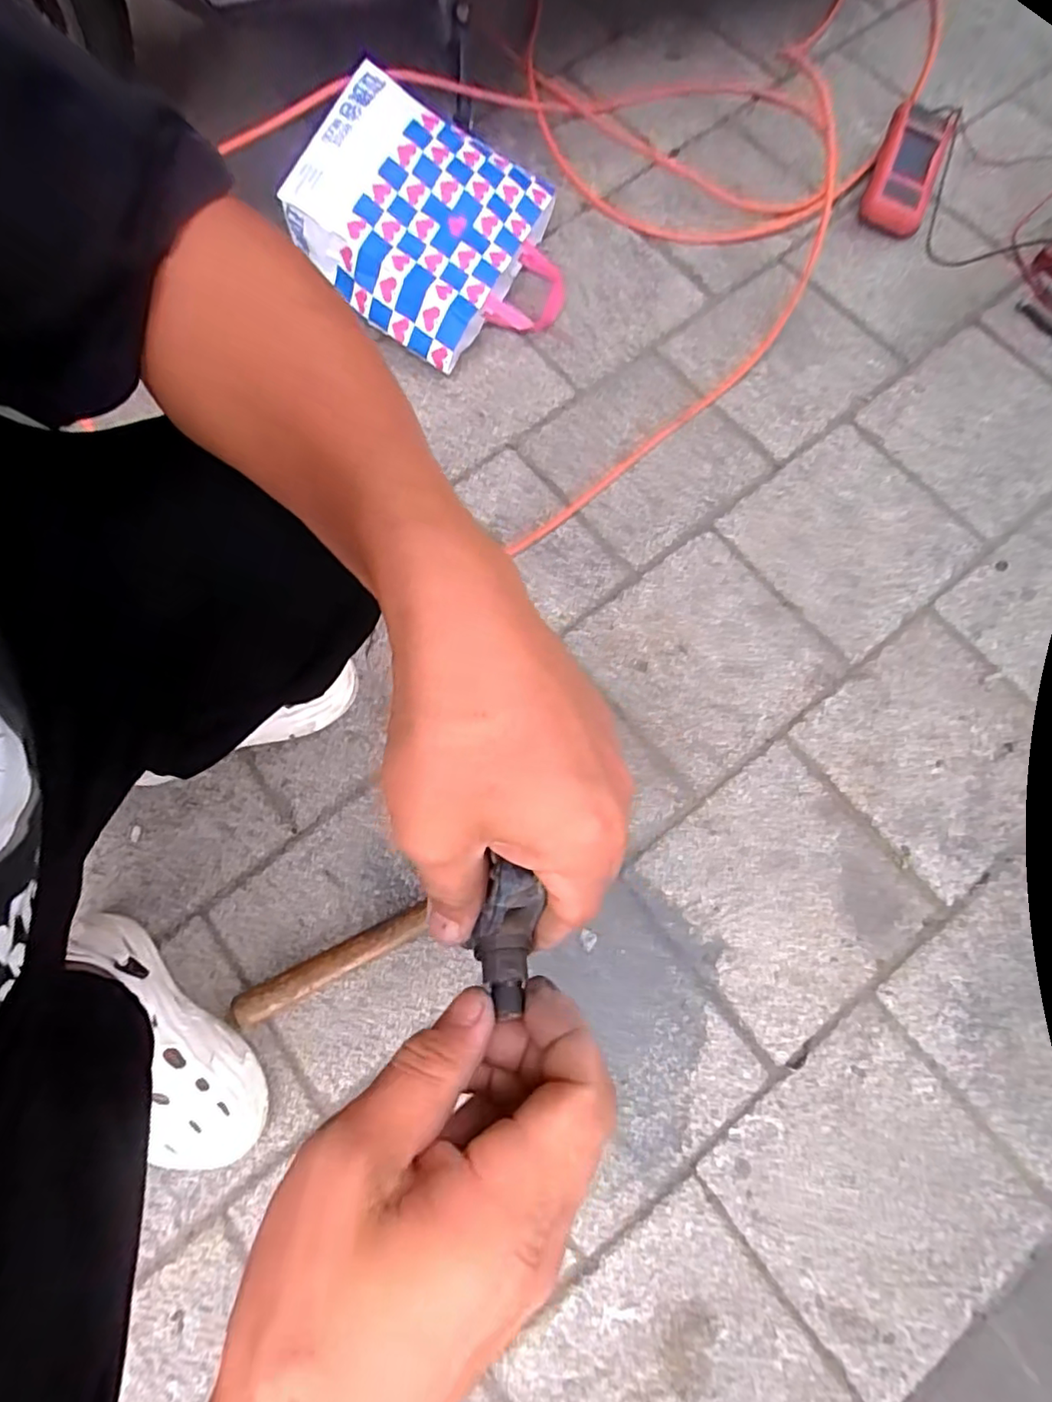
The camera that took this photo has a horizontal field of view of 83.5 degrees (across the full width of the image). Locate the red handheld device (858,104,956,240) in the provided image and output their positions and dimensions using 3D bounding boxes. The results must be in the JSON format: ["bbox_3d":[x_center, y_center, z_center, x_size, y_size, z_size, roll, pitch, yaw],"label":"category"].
[{"bbox_3d":[0.593,-0.829,0.918,0.096,0.054,0.214,21,75,8],"label":"red handheld device"}]

